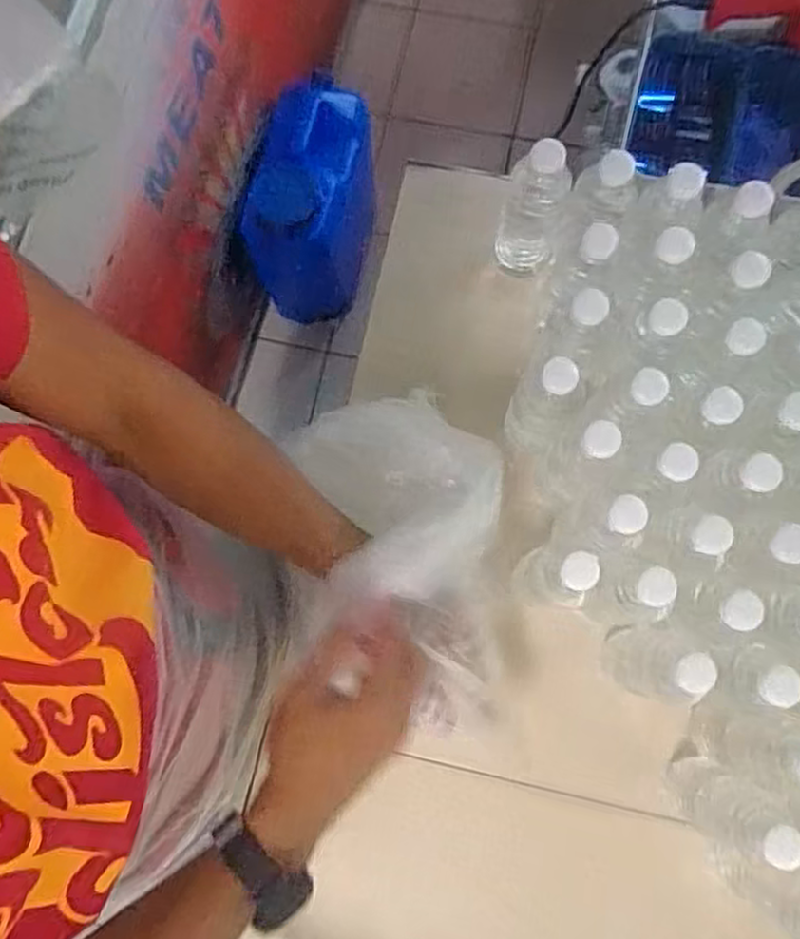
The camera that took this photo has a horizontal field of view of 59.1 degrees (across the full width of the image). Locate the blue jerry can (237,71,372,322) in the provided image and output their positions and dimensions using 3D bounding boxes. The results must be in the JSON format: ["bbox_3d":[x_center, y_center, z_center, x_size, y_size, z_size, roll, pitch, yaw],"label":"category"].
[{"bbox_3d":[-0.159,-0.481,1.341,0.207,0.306,0.333,10,79,3],"label":"blue jerry can"}]

